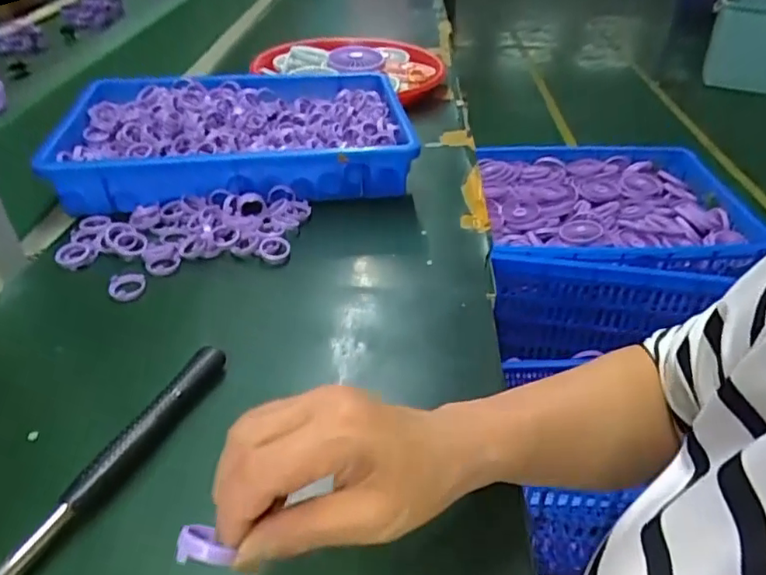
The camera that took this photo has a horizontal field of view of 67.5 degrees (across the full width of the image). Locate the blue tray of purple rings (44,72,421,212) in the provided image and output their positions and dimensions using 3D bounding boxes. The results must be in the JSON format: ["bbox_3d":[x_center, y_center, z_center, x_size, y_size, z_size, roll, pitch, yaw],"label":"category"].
[{"bbox_3d":[-0.154,-0.169,0.635,0.340,0.066,0.230,-4,38,-7],"label":"blue tray of purple rings"}]

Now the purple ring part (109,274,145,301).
[{"bbox_3d":[-0.210,-0.001,0.469,0.027,0.005,0.031,-8,39,-11],"label":"purple ring part"}]

